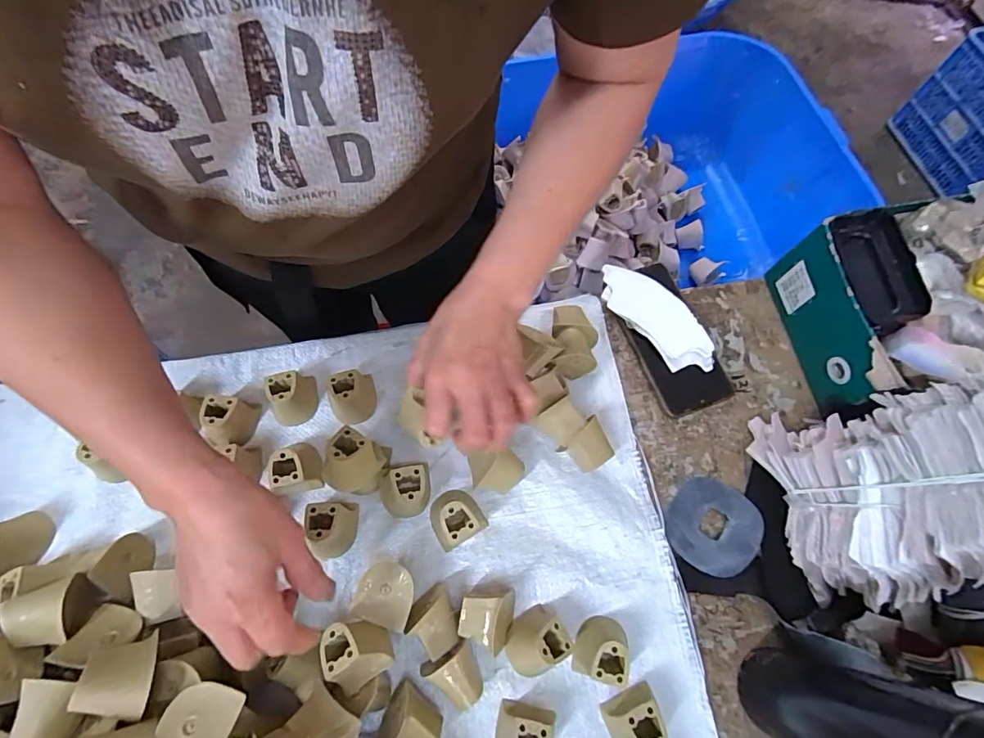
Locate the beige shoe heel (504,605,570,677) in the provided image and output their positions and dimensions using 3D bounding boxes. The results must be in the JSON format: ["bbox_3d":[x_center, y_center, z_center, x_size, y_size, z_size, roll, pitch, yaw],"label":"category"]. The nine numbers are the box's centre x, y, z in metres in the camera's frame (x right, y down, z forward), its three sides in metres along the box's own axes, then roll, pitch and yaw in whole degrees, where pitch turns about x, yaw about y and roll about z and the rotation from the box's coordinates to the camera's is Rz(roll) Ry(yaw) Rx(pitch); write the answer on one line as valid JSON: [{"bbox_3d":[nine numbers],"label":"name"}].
[{"bbox_3d":[0.034,0.216,0.372,0.050,0.043,0.035,-33,74,-15],"label":"beige shoe heel"}]

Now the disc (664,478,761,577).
[{"bbox_3d":[0.202,0.143,0.425,0.078,0.008,0.081,1,68,-3],"label":"disc"}]

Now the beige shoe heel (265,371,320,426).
[{"bbox_3d":[-0.186,0.026,0.435,0.035,0.037,0.042,-9,69,-7],"label":"beige shoe heel"}]

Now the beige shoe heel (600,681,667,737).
[{"bbox_3d":[0.115,0.274,0.357,0.046,0.035,0.044,-25,72,-12],"label":"beige shoe heel"}]

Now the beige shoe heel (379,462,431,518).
[{"bbox_3d":[-0.076,0.106,0.408,0.043,0.044,0.042,-9,69,-6],"label":"beige shoe heel"}]

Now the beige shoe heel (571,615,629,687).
[{"bbox_3d":[0.092,0.226,0.374,0.044,0.035,0.047,1,68,-3],"label":"beige shoe heel"}]

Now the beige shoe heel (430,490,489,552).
[{"bbox_3d":[-0.032,0.126,0.404,0.045,0.040,0.045,-30,73,-14],"label":"beige shoe heel"}]

